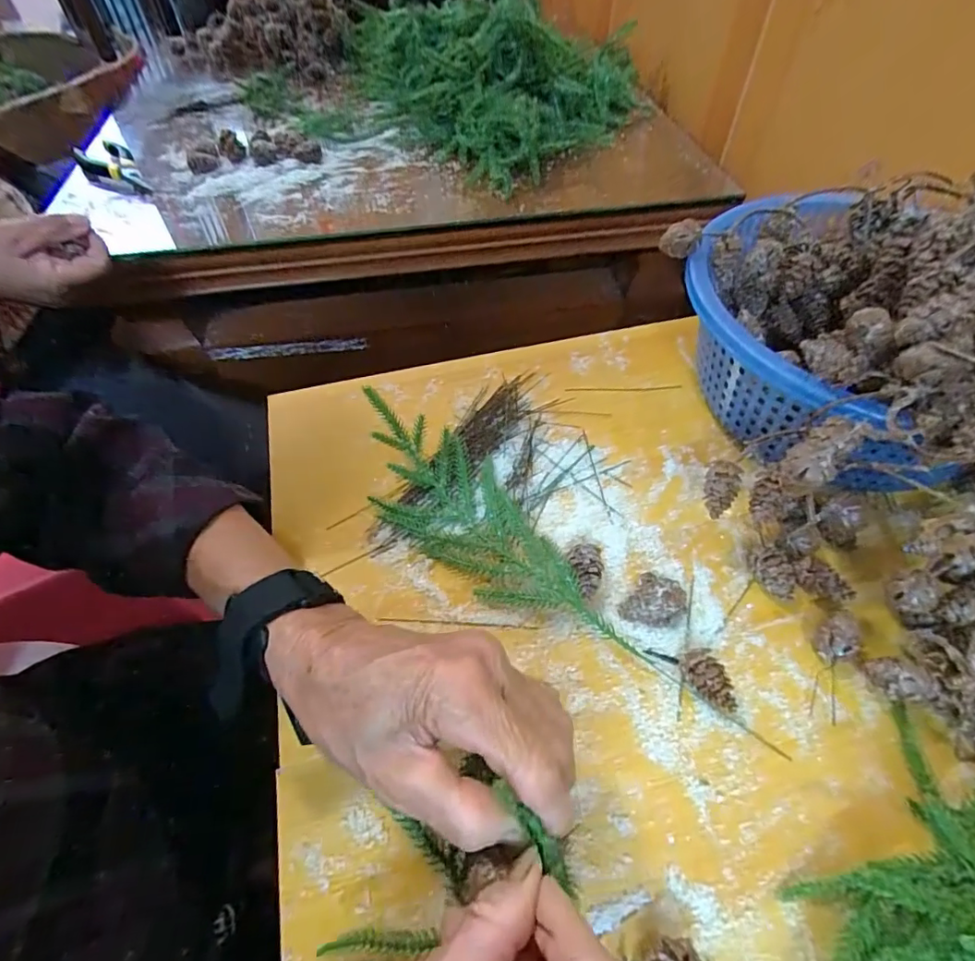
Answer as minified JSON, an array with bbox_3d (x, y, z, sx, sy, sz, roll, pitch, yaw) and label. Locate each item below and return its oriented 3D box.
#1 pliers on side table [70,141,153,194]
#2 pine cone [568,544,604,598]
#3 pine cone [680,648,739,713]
[{"bbox_3d":[-0.448,-0.368,0.636,0.055,0.025,0.152,-32,59,-21],"label":"pliers on side table"},{"bbox_3d":[0.063,0.060,0.341,0.020,0.020,0.032,-5,53,-3],"label":"pine cone"},{"bbox_3d":[0.124,0.114,0.299,0.017,0.025,0.035,-26,57,-18],"label":"pine cone"}]

